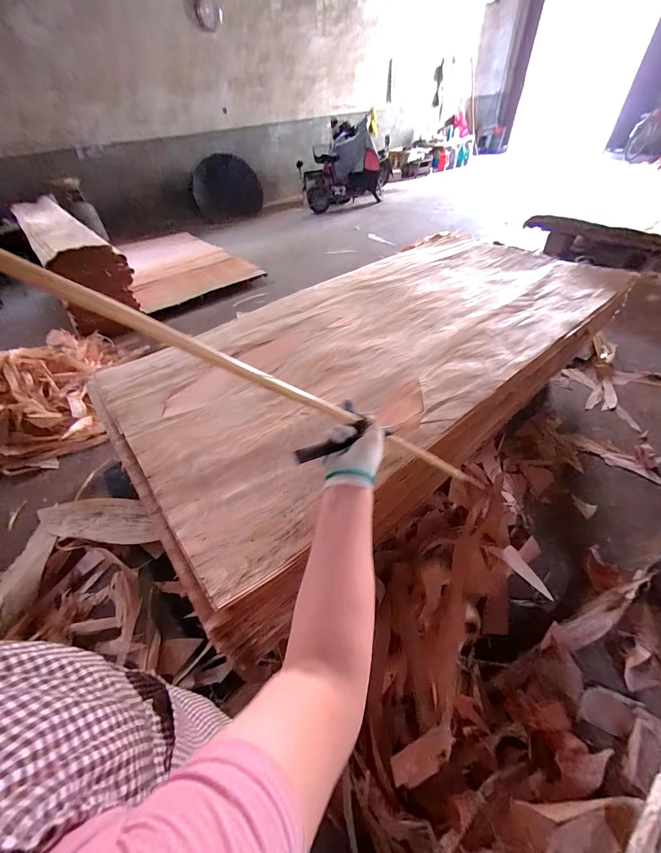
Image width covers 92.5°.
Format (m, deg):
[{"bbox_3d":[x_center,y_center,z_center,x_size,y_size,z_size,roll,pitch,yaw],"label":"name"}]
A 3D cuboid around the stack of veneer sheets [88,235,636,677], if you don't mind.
[{"bbox_3d":[0.233,-0.399,1.579,2.518,0.218,1.278,-33,56,-24],"label":"stack of veneer sheets"}]

